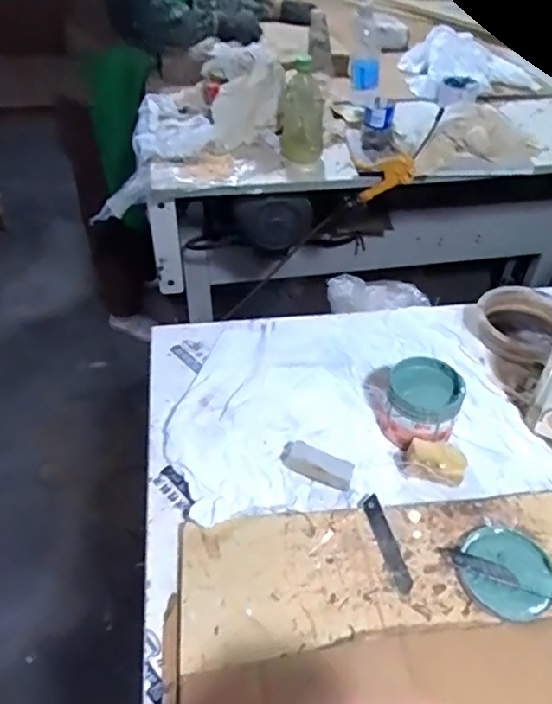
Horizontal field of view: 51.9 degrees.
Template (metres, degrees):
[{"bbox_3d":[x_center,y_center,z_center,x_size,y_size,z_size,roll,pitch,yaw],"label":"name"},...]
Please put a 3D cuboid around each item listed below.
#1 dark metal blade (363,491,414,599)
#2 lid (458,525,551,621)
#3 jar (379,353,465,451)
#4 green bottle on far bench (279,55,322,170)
[{"bbox_3d":[0.104,0.178,0.531,0.017,0.004,0.096,-11,45,-10],"label":"dark metal blade"},{"bbox_3d":[0.208,0.195,0.508,0.084,0.014,0.082,0,44,0],"label":"lid"},{"bbox_3d":[0.162,0.058,0.628,0.077,0.064,0.084,0,44,0],"label":"jar"},{"bbox_3d":[0.048,-0.450,1.080,0.080,0.160,0.088,0,44,-1],"label":"green bottle on far bench"}]

